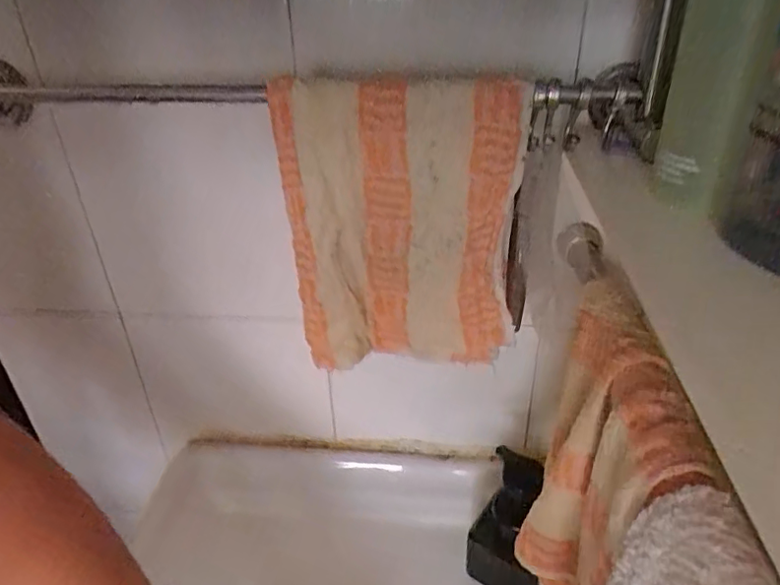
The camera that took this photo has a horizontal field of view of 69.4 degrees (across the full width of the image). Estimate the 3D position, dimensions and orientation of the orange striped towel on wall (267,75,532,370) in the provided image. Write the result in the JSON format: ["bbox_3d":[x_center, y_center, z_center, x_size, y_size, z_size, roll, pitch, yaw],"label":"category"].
[{"bbox_3d":[0.006,-0.038,0.389,0.154,0.197,0.048,-1,32,0],"label":"orange striped towel on wall"}]

